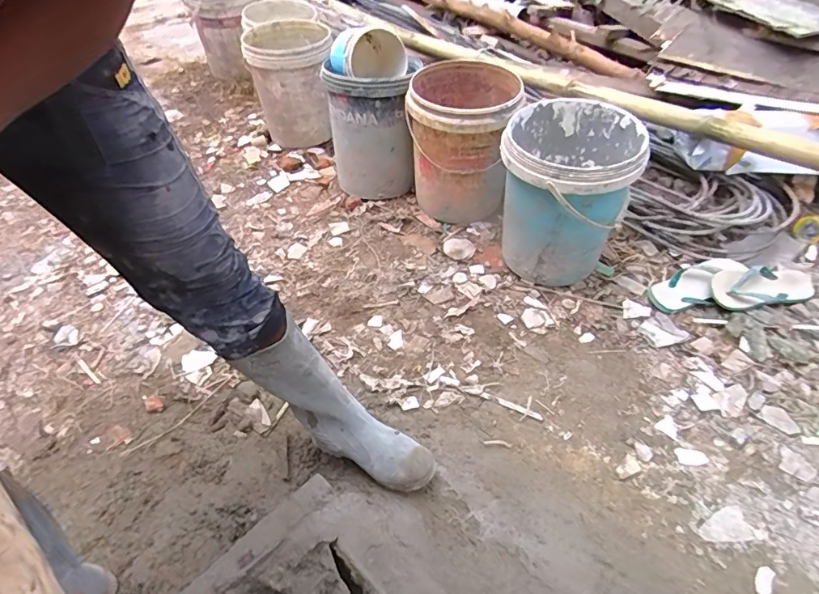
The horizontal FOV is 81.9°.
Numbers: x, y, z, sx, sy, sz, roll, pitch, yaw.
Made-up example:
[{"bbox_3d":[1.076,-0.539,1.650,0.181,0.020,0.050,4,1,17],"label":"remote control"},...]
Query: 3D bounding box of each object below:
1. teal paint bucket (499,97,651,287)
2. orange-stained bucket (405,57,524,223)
[{"bbox_3d":[0.377,-0.243,1.185,0.288,0.361,0.313,0,42,0],"label":"teal paint bucket"},{"bbox_3d":[0.153,-0.446,1.387,0.281,0.350,0.357,10,44,12],"label":"orange-stained bucket"}]

